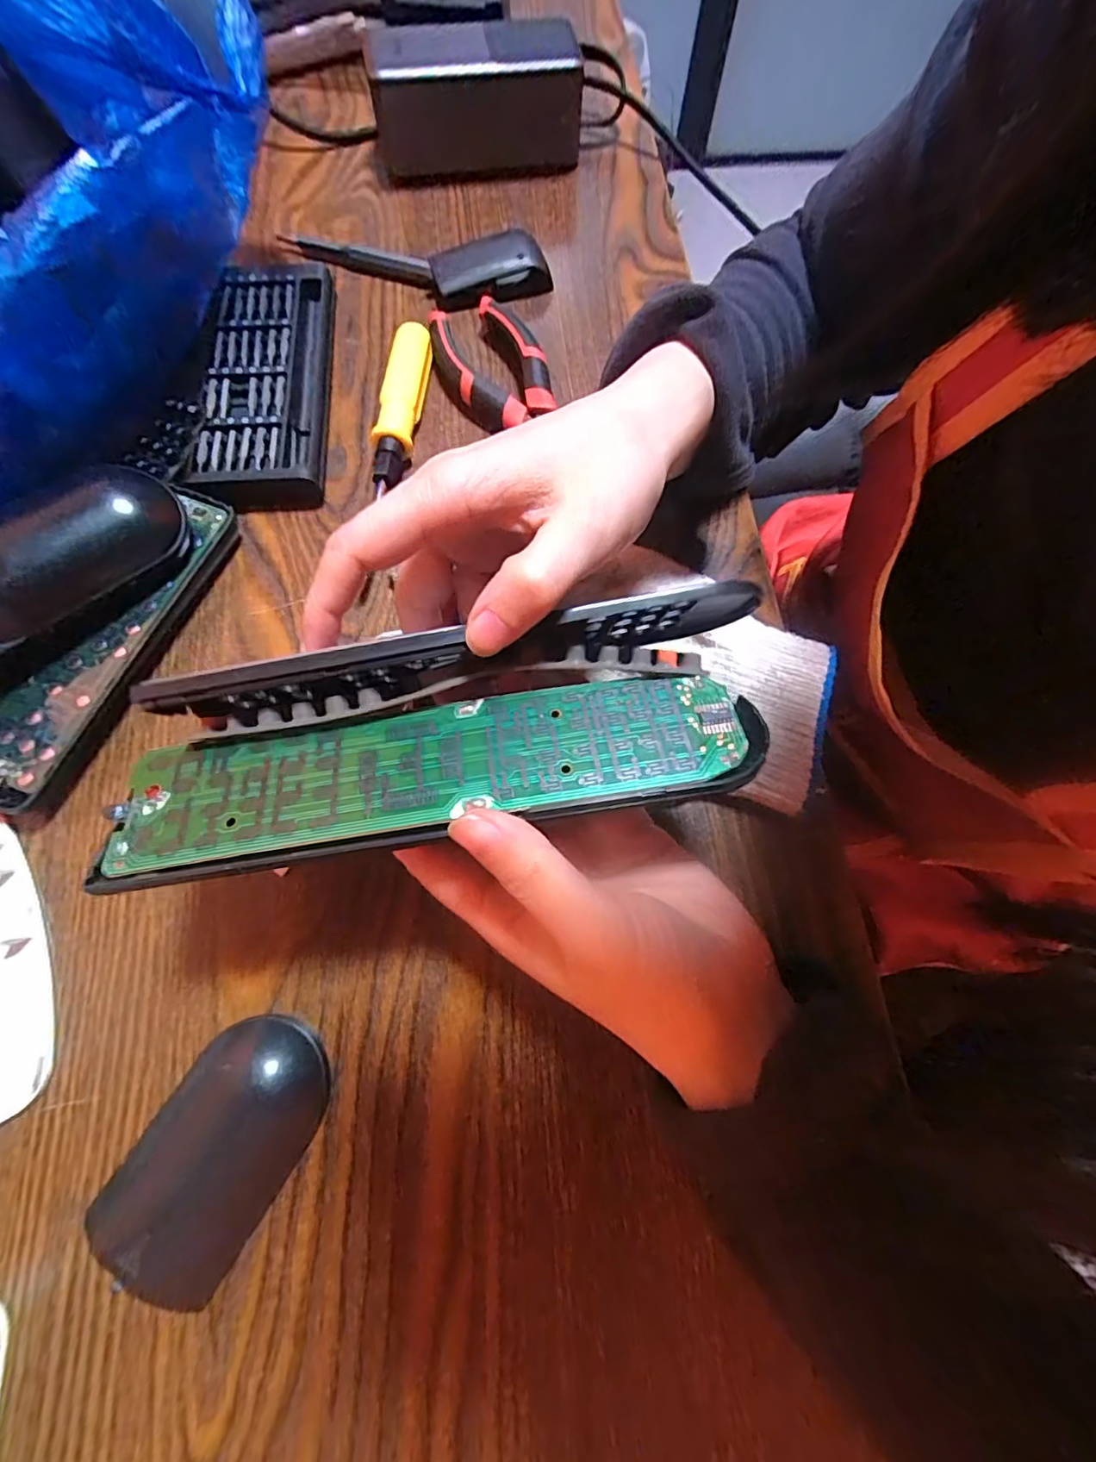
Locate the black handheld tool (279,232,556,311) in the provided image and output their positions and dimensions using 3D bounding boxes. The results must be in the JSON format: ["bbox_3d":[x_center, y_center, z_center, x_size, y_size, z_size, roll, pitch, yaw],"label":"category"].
[{"bbox_3d":[-0.078,-0.283,0.324,0.154,0.015,0.050,18,72,5],"label":"black handheld tool"}]

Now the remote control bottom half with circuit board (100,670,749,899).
[{"bbox_3d":[-0.031,0.010,0.162,0.186,0.010,0.043,-9,71,-3],"label":"remote control bottom half with circuit board"}]

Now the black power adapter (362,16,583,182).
[{"bbox_3d":[-0.044,-0.403,0.353,0.131,0.059,0.049,-7,72,-3],"label":"black power adapter"}]

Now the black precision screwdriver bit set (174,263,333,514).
[{"bbox_3d":[-0.150,-0.183,0.289,0.062,0.024,0.152,-4,70,-4],"label":"black precision screwdriver bit set"}]

